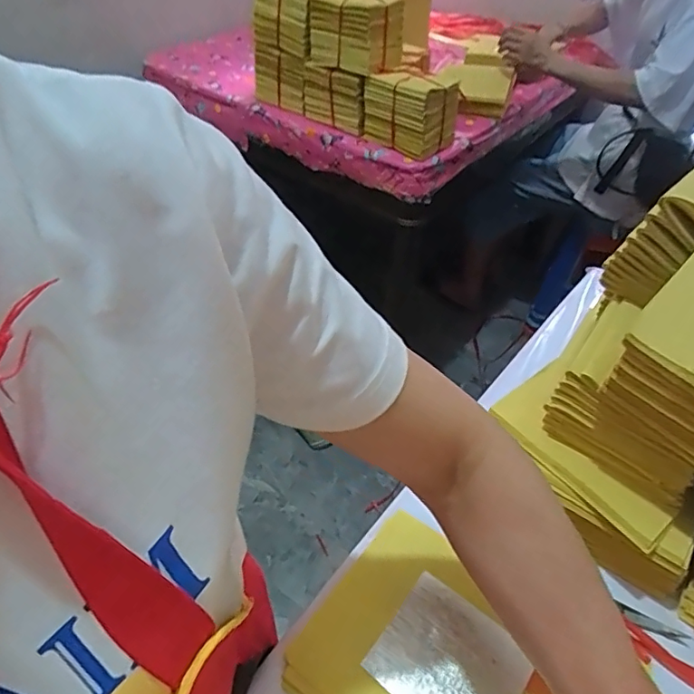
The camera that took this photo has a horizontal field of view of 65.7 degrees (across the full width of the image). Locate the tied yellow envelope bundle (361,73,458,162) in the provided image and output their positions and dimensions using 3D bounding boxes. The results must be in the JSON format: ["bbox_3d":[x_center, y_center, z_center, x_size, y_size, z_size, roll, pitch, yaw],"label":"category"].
[{"bbox_3d":[0.129,-0.497,1.131,0.169,0.137,0.107,34,54,28],"label":"tied yellow envelope bundle"}]

